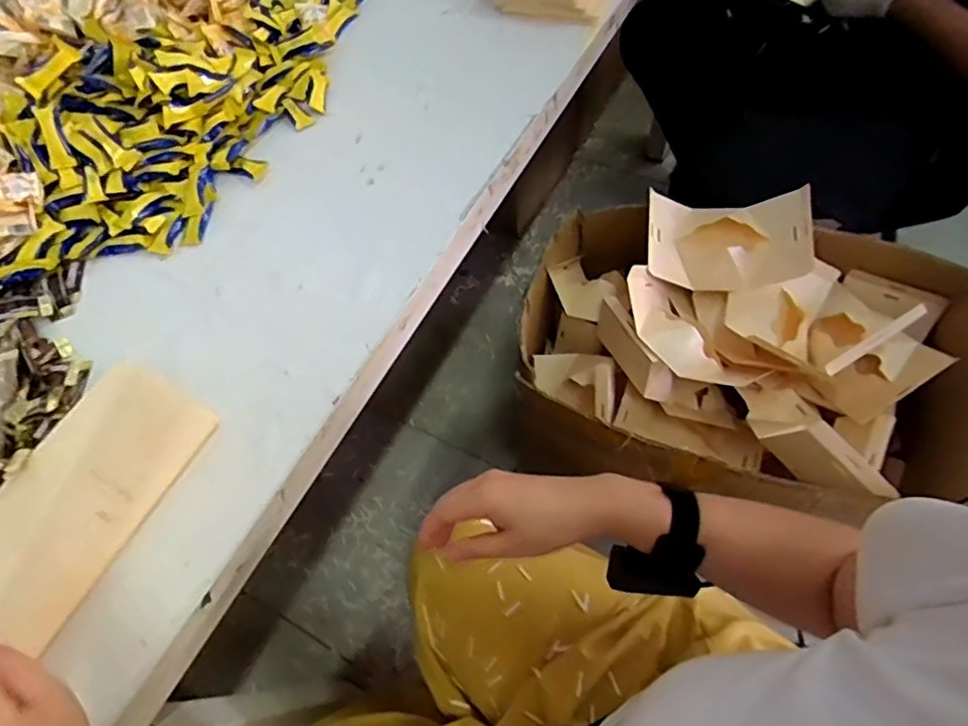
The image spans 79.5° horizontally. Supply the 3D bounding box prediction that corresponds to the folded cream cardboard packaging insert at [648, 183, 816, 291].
[{"bbox_3d":[0.330,-0.163,0.786,0.209,0.129,0.075,-1,18,11],"label":"folded cream cardboard packaging insert"}]

